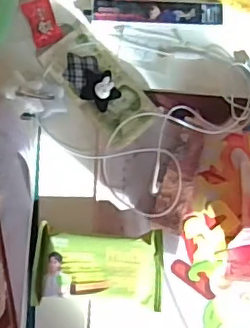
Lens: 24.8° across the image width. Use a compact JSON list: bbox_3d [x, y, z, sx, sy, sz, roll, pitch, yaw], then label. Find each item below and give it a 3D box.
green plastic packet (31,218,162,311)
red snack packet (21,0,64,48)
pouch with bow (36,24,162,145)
[{"bbox_3d":[-0.026,0.100,0.552,0.121,0.031,0.071,5,82,-6],"label":"green plastic packet"},{"bbox_3d":[-0.086,-0.148,0.590,0.030,0.007,0.049,-21,86,-9],"label":"red snack packet"},{"bbox_3d":[-0.023,-0.083,0.586,0.067,0.015,0.126,-39,88,-10],"label":"pouch with bow"}]

